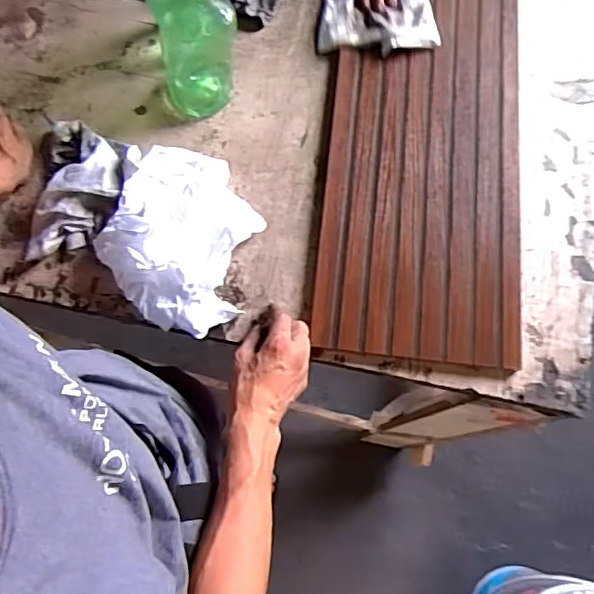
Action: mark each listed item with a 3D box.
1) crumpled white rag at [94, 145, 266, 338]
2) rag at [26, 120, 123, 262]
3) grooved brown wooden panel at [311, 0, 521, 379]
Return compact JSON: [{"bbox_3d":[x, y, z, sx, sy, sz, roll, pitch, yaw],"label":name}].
[{"bbox_3d":[-0.141,-0.077,0.664,0.174,0.058,0.215,14,75,3],"label":"crumpled white rag"},{"bbox_3d":[-0.267,-0.136,0.684,0.102,0.043,0.180,0,74,-1],"label":"rag"},{"bbox_3d":[0.168,-0.254,0.740,0.250,0.029,0.712,4,75,2],"label":"grooved brown wooden panel"}]

